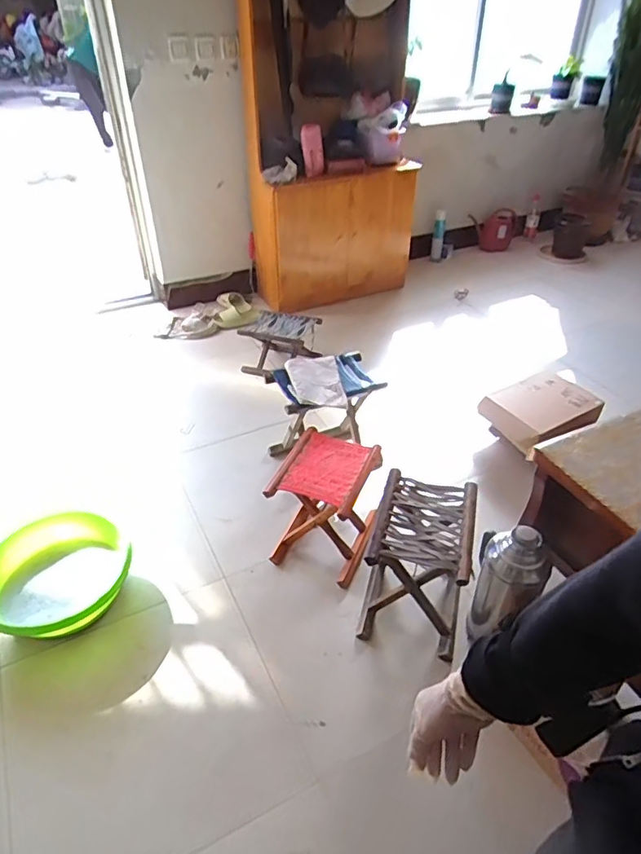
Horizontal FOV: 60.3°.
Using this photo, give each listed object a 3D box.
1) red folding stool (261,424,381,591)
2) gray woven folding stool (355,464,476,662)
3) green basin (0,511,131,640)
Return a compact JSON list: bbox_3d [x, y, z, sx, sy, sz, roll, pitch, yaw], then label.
[{"bbox_3d":[0.026,0.232,1.717,0.259,0.319,0.330,13,40,16],"label":"red folding stool"},{"bbox_3d":[0.267,0.372,1.507,0.250,0.356,0.311,9,39,12],"label":"gray woven folding stool"},{"bbox_3d":[-0.735,0.429,1.559,0.365,0.166,0.346,0,38,0],"label":"green basin"}]

